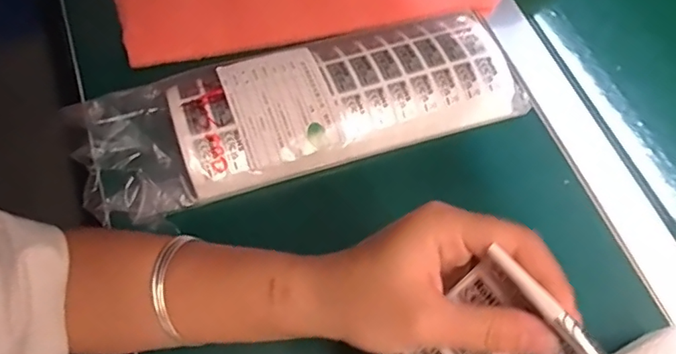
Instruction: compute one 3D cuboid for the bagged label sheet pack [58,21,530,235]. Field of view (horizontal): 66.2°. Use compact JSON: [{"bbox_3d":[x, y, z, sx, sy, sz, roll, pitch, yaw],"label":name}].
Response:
[{"bbox_3d":[-0.026,-0.057,0.407,0.334,0.033,0.113,-18,66,-11],"label":"bagged label sheet pack"}]

